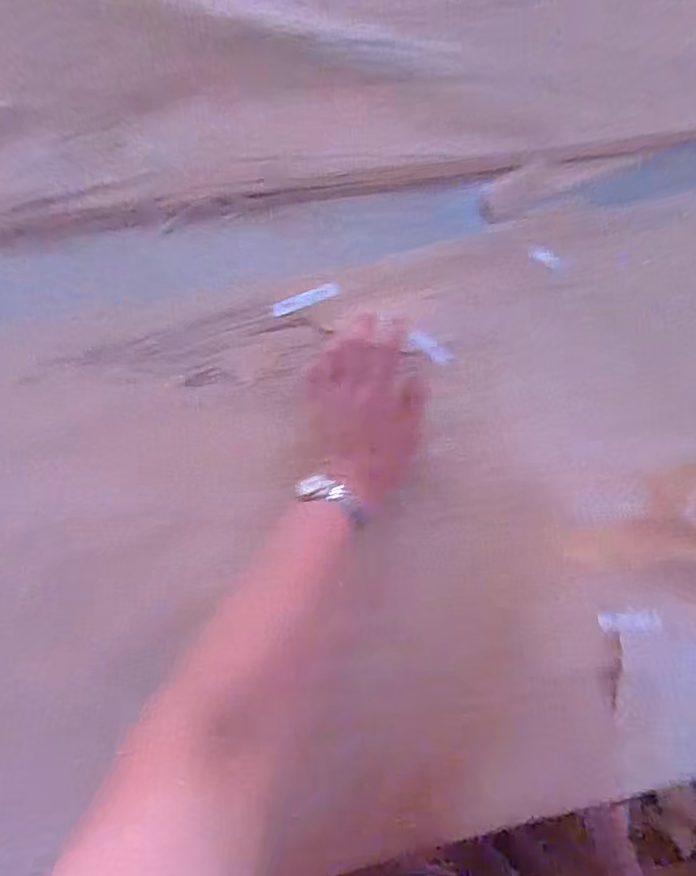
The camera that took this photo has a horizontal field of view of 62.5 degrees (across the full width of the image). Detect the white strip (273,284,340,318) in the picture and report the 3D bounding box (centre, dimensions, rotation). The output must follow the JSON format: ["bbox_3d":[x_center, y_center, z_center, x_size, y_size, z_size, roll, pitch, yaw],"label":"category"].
[{"bbox_3d":[-0.040,-0.135,0.556,0.066,0.004,0.015,-25,81,-9],"label":"white strip"}]

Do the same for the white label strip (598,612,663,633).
[{"bbox_3d":[0.247,0.161,0.502,0.050,0.004,0.017,-8,84,17],"label":"white label strip"}]

